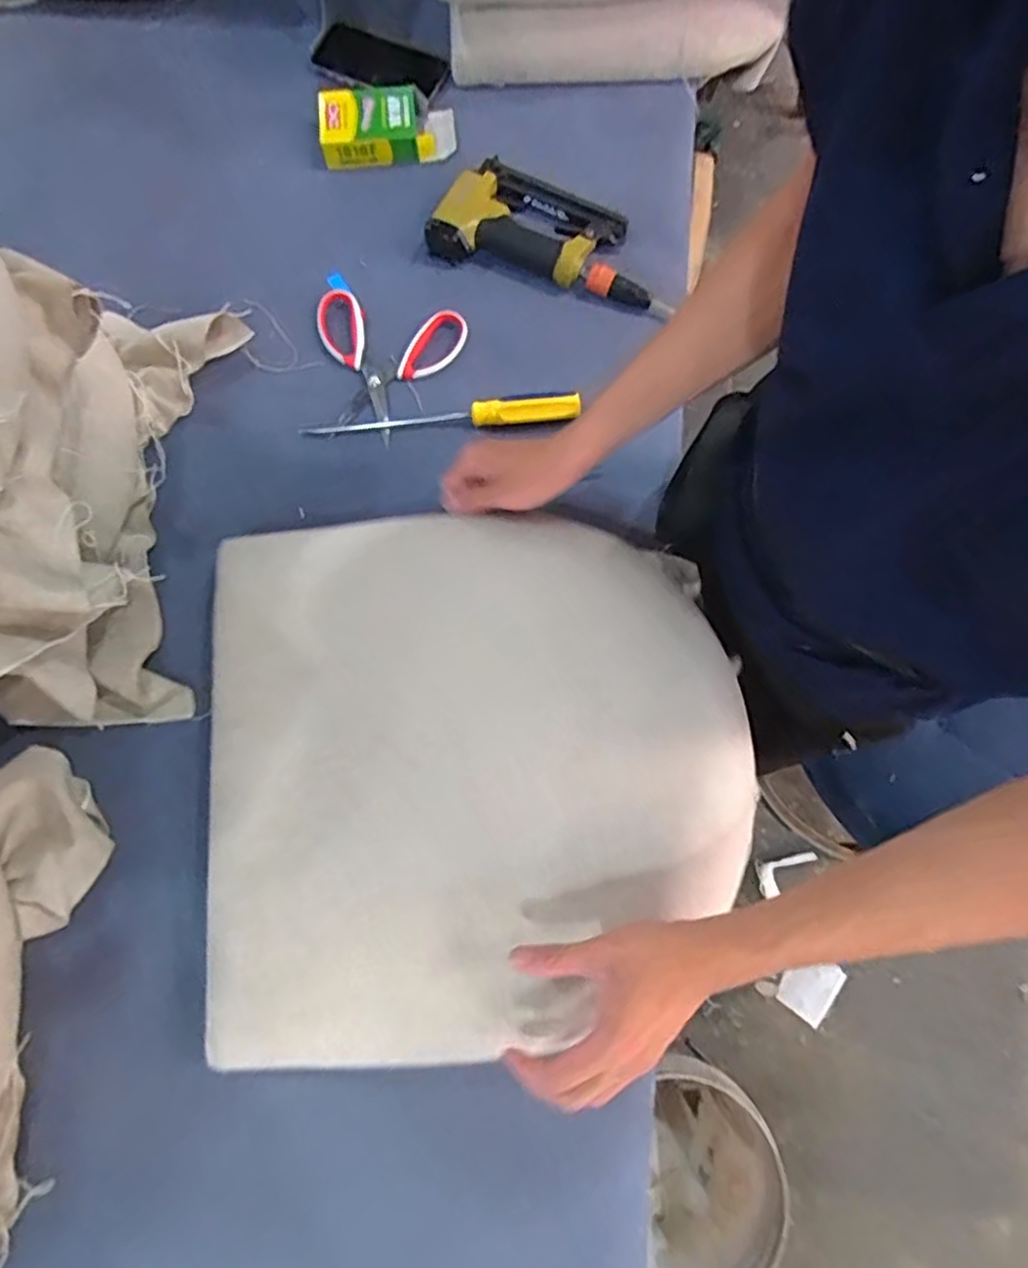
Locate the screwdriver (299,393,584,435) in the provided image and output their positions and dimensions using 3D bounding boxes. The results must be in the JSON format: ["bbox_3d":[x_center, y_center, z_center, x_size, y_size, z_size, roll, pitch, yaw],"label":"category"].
[{"bbox_3d":[-0.078,-0.231,0.695,0.288,0.028,0.026,-3,77,-1],"label":"screwdriver"}]

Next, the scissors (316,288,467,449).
[{"bbox_3d":[-0.142,-0.287,0.708,0.160,0.020,0.153,9,77,2],"label":"scissors"}]

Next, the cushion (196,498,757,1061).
[{"bbox_3d":[-0.041,0.106,0.551,0.456,0.060,0.456,-2,75,6],"label":"cushion"}]

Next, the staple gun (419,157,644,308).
[{"bbox_3d":[0.038,-0.450,0.734,0.240,0.041,0.118,17,77,3],"label":"staple gun"}]

